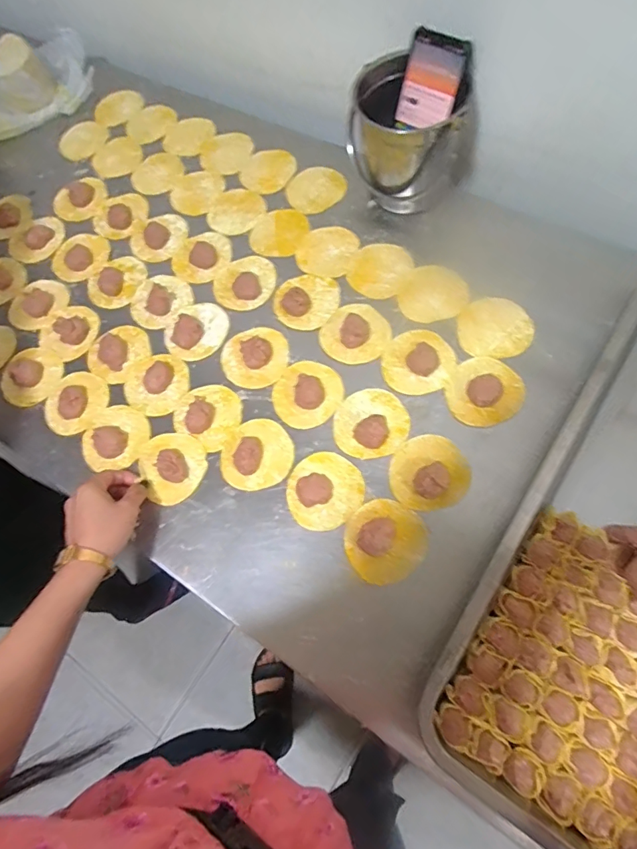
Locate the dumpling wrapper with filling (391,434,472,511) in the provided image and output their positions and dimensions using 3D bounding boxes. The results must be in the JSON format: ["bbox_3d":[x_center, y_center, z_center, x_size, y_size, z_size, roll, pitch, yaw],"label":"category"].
[{"bbox_3d":[0.118,0.048,0.505,0.078,0.028,0.079,-3,68,7],"label":"dumpling wrapper with filling"}]

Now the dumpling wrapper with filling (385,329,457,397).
[{"bbox_3d":[0.115,-0.074,0.556,0.077,0.020,0.080,-3,68,7],"label":"dumpling wrapper with filling"}]

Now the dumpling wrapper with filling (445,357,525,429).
[{"bbox_3d":[0.184,-0.036,0.535,0.077,0.014,0.081,-3,68,7],"label":"dumpling wrapper with filling"}]

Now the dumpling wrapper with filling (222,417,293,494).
[{"bbox_3d":[-0.070,0.030,0.539,0.080,0.021,0.084,-4,68,6],"label":"dumpling wrapper with filling"}]

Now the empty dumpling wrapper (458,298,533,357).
[{"bbox_3d":[0.208,-0.113,0.566,0.080,0.008,0.077,3,71,13],"label":"empty dumpling wrapper"}]

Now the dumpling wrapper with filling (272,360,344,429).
[{"bbox_3d":[-0.013,-0.038,0.560,0.078,0.013,0.082,-3,68,7],"label":"dumpling wrapper with filling"}]

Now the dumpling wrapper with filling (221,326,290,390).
[{"bbox_3d":[-0.076,-0.084,0.584,0.081,0.023,0.078,-3,68,7],"label":"dumpling wrapper with filling"}]

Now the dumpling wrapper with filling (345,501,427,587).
[{"bbox_3d":[0.069,0.116,0.488,0.080,0.024,0.079,-3,68,7],"label":"dumpling wrapper with filling"}]

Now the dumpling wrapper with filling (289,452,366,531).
[{"bbox_3d":[0.005,0.070,0.515,0.078,0.014,0.082,-3,68,7],"label":"dumpling wrapper with filling"}]

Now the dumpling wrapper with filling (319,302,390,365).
[{"bbox_3d":[0.045,-0.112,0.582,0.079,0.018,0.080,-3,68,7],"label":"dumpling wrapper with filling"}]

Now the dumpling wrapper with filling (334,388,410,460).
[{"bbox_3d":[0.059,-0.005,0.536,0.079,0.016,0.081,-7,68,5],"label":"dumpling wrapper with filling"}]

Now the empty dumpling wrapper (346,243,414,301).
[{"bbox_3d":[0.077,-0.195,0.605,0.072,0.006,0.079,-3,68,7],"label":"empty dumpling wrapper"}]

